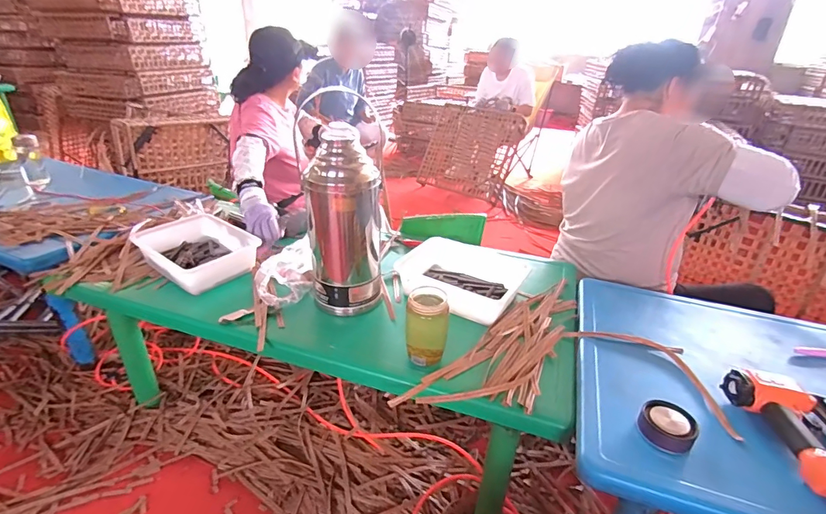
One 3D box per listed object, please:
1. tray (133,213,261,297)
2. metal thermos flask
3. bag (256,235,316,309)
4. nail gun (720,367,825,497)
[{"bbox_3d":[-0.522,-0.021,1.051,0.258,0.065,0.213,19,32,29],"label":"tray"},{"bbox_3d":[-0.134,-0.099,0.867,0.142,0.417,0.132,4,29,-2],"label":"metal thermos flask"},{"bbox_3d":[-0.291,0.030,0.969,0.126,0.089,0.157,-5,28,-16],"label":"bag"},{"bbox_3d":[0.604,0.278,0.613,0.137,0.064,0.273,1,27,-5],"label":"nail gun"}]

